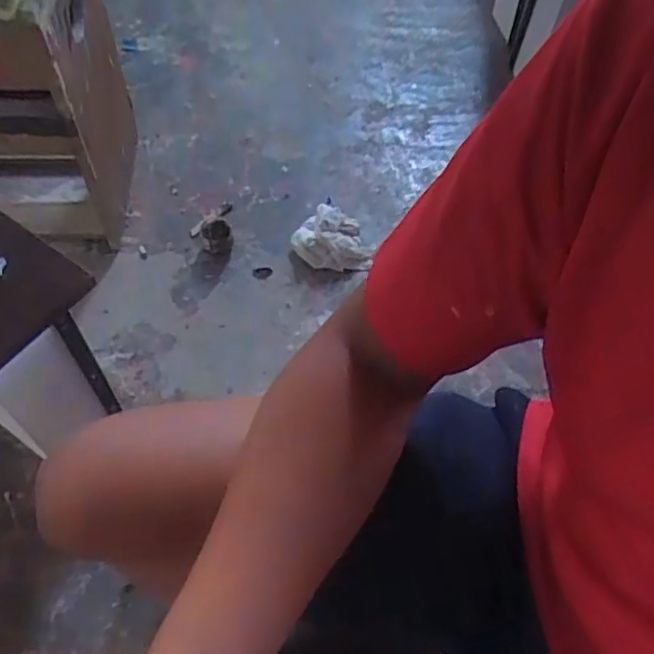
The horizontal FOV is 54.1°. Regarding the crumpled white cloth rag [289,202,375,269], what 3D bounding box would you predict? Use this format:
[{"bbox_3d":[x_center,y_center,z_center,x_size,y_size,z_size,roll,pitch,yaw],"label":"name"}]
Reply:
[{"bbox_3d":[0.009,-0.153,1.102,0.130,0.060,0.106,-15,60,-11],"label":"crumpled white cloth rag"}]

